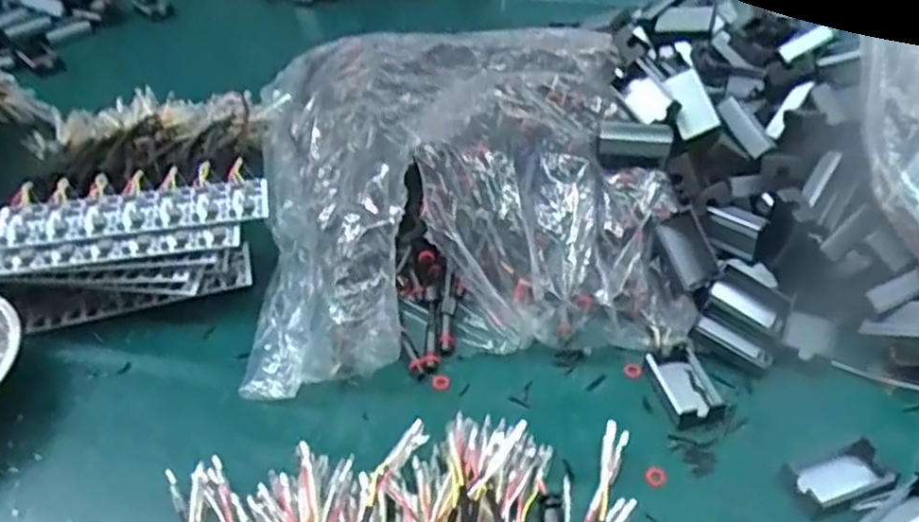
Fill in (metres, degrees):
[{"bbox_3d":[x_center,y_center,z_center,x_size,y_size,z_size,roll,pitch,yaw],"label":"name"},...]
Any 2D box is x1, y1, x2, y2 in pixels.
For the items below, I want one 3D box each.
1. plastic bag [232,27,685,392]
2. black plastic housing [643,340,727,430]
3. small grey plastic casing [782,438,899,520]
[{"bbox_3d":[-0.010,-0.066,0.553,0.288,0.106,0.292,-6,43,-4],"label":"plastic bag"},{"bbox_3d":[0.140,0.075,0.461,0.034,0.015,0.054,-13,44,-11],"label":"black plastic housing"},{"bbox_3d":[0.208,0.119,0.406,0.058,0.011,0.030,-17,45,-14],"label":"small grey plastic casing"}]

